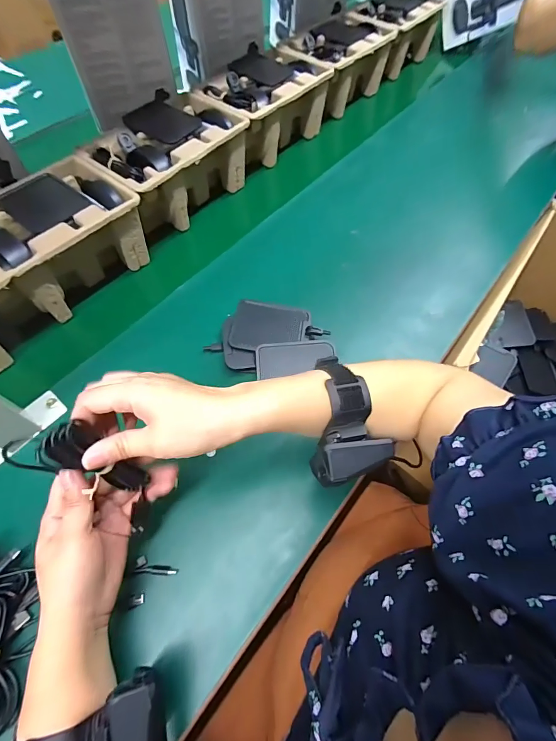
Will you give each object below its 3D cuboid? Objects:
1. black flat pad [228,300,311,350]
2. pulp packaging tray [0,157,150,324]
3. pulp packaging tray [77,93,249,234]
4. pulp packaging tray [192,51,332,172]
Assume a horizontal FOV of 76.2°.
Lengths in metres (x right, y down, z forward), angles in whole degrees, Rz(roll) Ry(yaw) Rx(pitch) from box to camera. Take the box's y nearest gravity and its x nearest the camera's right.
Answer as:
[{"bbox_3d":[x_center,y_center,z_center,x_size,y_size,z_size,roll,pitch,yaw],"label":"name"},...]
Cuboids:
[{"bbox_3d":[-0.010,-0.056,0.458,0.097,0.010,0.070,7,63,4],"label":"black flat pad"},{"bbox_3d":[-0.299,-0.159,0.469,0.138,0.111,0.227,34,68,17],"label":"pulp packaging tray"},{"bbox_3d":[-0.166,-0.318,0.557,0.150,0.104,0.226,31,67,15],"label":"pulp packaging tray"},{"bbox_3d":[-0.024,-0.473,0.649,0.144,0.107,0.236,36,68,17],"label":"pulp packaging tray"}]

